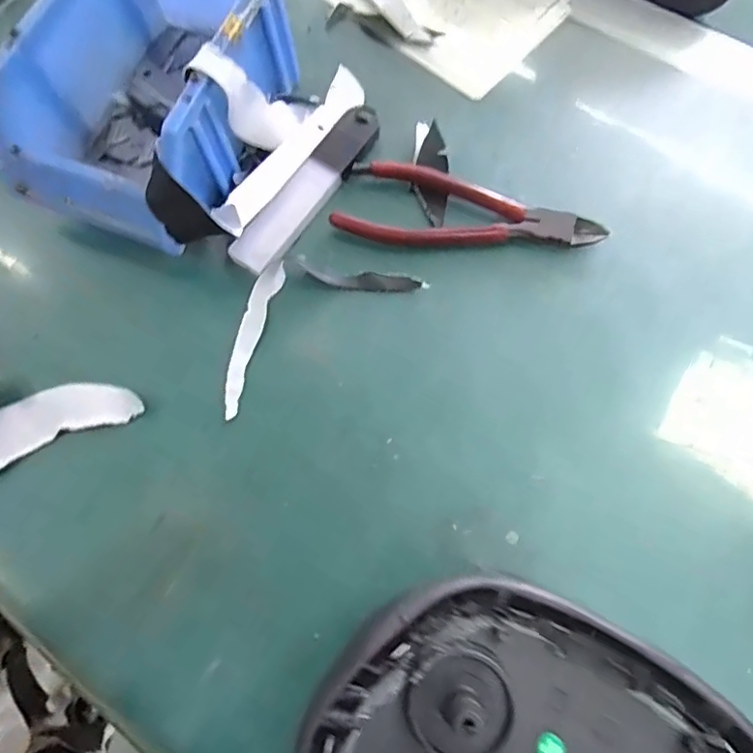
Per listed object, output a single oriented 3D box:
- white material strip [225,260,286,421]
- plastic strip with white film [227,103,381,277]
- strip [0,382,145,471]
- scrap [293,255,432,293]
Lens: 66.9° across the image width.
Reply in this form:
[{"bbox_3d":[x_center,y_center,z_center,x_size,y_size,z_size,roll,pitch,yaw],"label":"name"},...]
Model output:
[{"bbox_3d":[-0.072,-0.023,0.321,0.014,0.009,0.092,14,73,7],"label":"white material strip"},{"bbox_3d":[-0.040,-0.115,0.347,0.028,0.010,0.128,32,76,12],"label":"plastic strip with white film"},{"bbox_3d":[-0.195,0.036,0.307,0.132,0.008,0.041,-32,73,-8],"label":"strip"},{"bbox_3d":[-0.009,-0.056,0.332,0.076,0.005,0.014,12,72,7],"label":"scrap"}]

